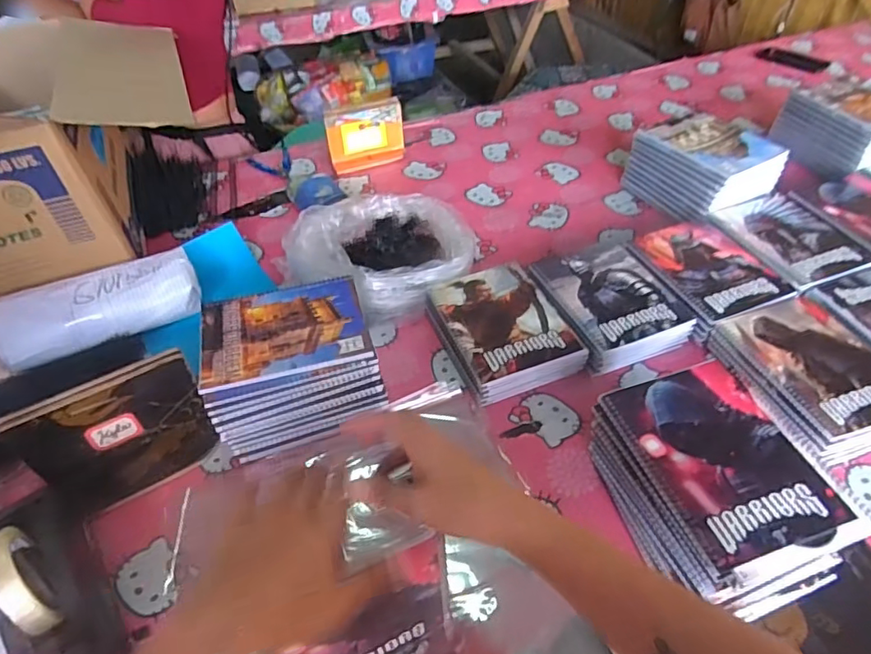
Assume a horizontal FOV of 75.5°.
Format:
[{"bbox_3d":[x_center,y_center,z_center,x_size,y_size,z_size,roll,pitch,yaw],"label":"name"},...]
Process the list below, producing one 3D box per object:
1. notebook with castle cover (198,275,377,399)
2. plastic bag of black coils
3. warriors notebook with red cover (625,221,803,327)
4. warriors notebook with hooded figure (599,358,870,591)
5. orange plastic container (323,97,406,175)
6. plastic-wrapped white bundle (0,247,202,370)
[{"bbox_3d":[-0.187,0.003,0.693,0.196,0.010,0.148,-13,47,-10],"label":"notebook with castle cover"},{"bbox_3d":[-0.076,-0.125,0.916,0.258,0.089,0.278,29,53,29],"label":"plastic bag of black coils"},{"bbox_3d":[0.409,-0.096,0.844,0.164,0.007,0.207,-16,47,-13],"label":"warriors notebook with red cover"},{"bbox_3d":[0.287,0.131,0.562,0.158,0.019,0.211,-15,47,-12],"label":"warriors notebook with hooded figure"},{"bbox_3d":[-0.146,-0.400,1.174,0.161,0.116,0.048,-19,47,-14],"label":"orange plastic container"},{"bbox_3d":[-0.502,-0.034,0.846,0.280,0.066,0.102,-23,48,-18],"label":"plastic-wrapped white bundle"}]

